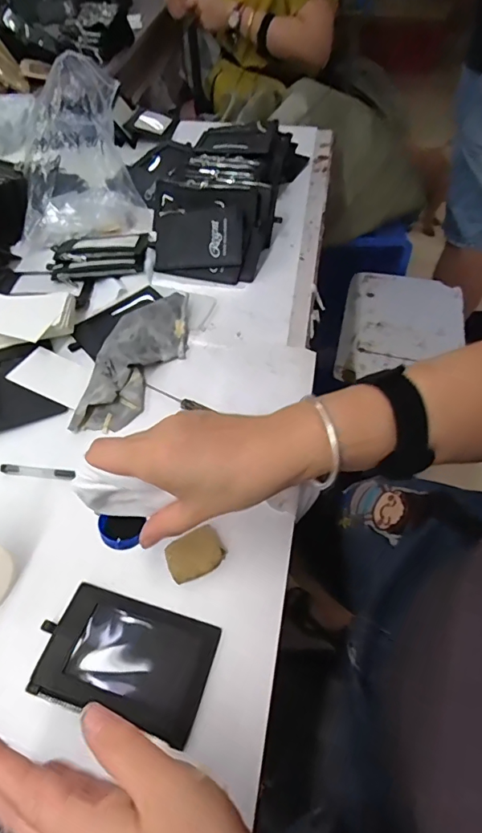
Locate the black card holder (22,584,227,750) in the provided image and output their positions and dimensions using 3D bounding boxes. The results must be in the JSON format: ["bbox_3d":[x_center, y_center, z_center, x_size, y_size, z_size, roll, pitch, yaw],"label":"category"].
[{"bbox_3d":[-0.077,0.162,0.314,0.110,0.008,0.073,14,55,12],"label":"black card holder"}]

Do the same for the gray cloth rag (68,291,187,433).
[{"bbox_3d":[-0.104,-0.064,0.473,0.069,0.027,0.186,13,55,12],"label":"gray cloth rag"}]

